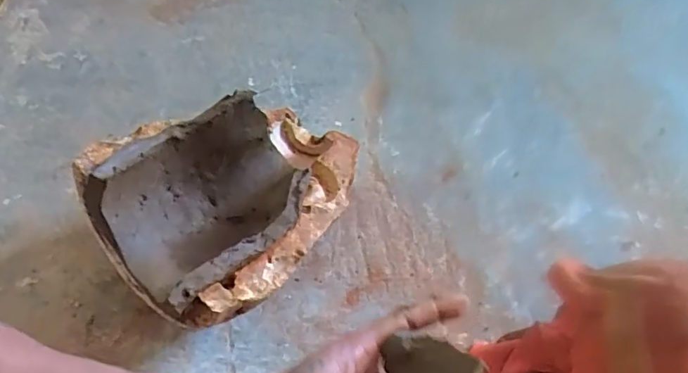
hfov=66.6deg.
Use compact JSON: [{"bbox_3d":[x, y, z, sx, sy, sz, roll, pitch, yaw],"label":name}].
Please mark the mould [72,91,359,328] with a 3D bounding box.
[{"bbox_3d":[-0.097,0.009,0.484,0.189,0.113,0.233,35,57,20],"label":"mould"}]

